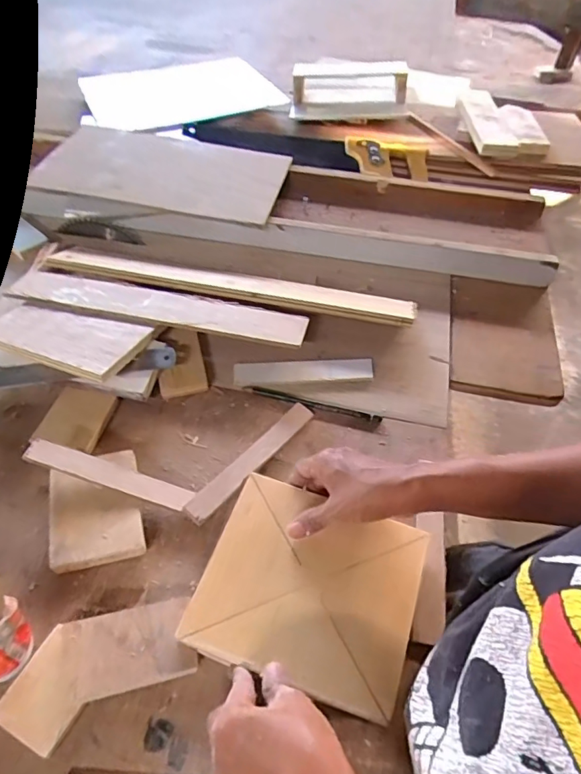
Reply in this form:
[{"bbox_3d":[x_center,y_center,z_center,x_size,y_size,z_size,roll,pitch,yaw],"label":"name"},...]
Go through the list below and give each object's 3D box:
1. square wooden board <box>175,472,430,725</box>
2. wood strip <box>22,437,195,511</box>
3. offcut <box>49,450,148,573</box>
[{"bbox_3d":[0.016,0.157,0.406,0.165,0.022,0.146,19,53,9],"label":"square wooden board"},{"bbox_3d":[-0.167,0.080,0.465,0.152,0.008,0.024,20,51,-4],"label":"wood strip"},{"bbox_3d":[-0.179,0.111,0.465,0.077,0.022,0.106,-12,53,-11],"label":"offcut"}]

